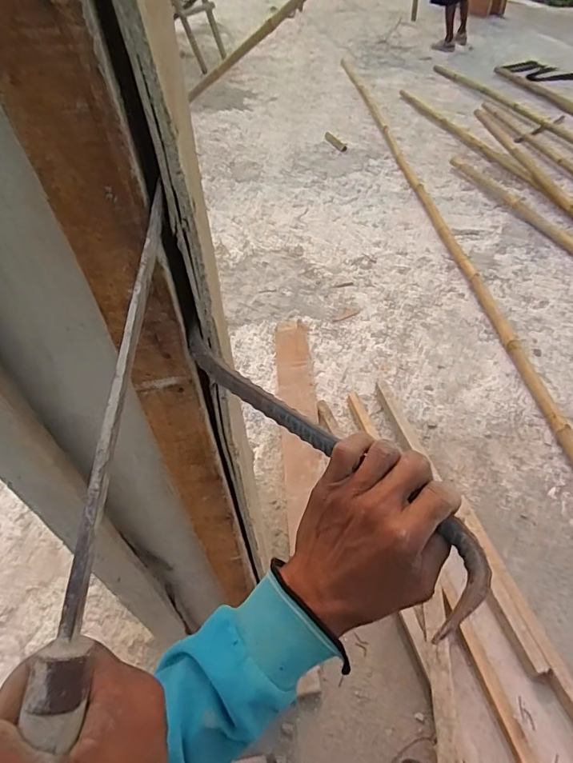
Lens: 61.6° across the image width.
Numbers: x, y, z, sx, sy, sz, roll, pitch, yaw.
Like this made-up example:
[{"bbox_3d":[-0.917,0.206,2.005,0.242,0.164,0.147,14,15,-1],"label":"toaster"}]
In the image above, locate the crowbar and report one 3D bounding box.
[{"bbox_3d":[0.021,0.056,0.340,0.268,0.015,0.072,40,56,16],"label":"crowbar"}]

